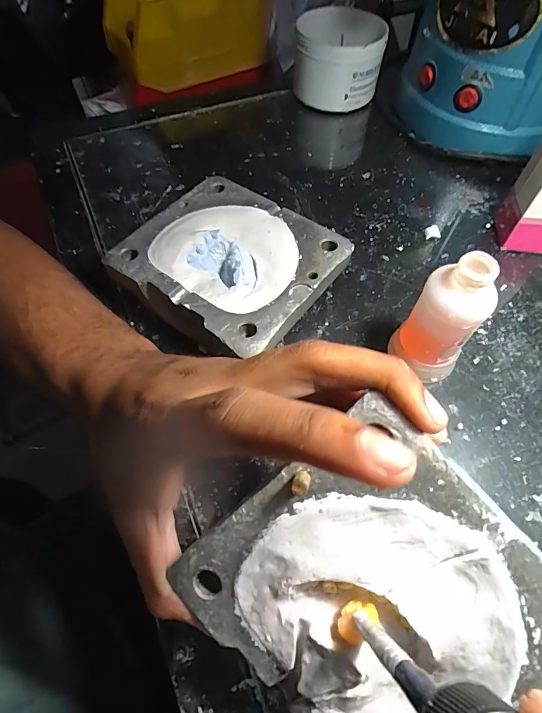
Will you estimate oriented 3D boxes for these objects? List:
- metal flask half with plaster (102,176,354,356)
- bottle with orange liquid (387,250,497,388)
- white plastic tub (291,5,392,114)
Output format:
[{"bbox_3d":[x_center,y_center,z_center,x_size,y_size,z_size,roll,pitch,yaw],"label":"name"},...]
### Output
[{"bbox_3d":[-0.028,-0.056,0.277,0.128,0.046,0.119,35,66,18],"label":"metal flask half with plaster"},{"bbox_3d":[0.100,-0.018,0.232,0.038,0.088,0.034,36,66,19],"label":"bottle with orange liquid"},{"bbox_3d":[0.071,-0.315,0.419,0.096,0.067,0.091,0,60,0],"label":"white plastic tub"}]

